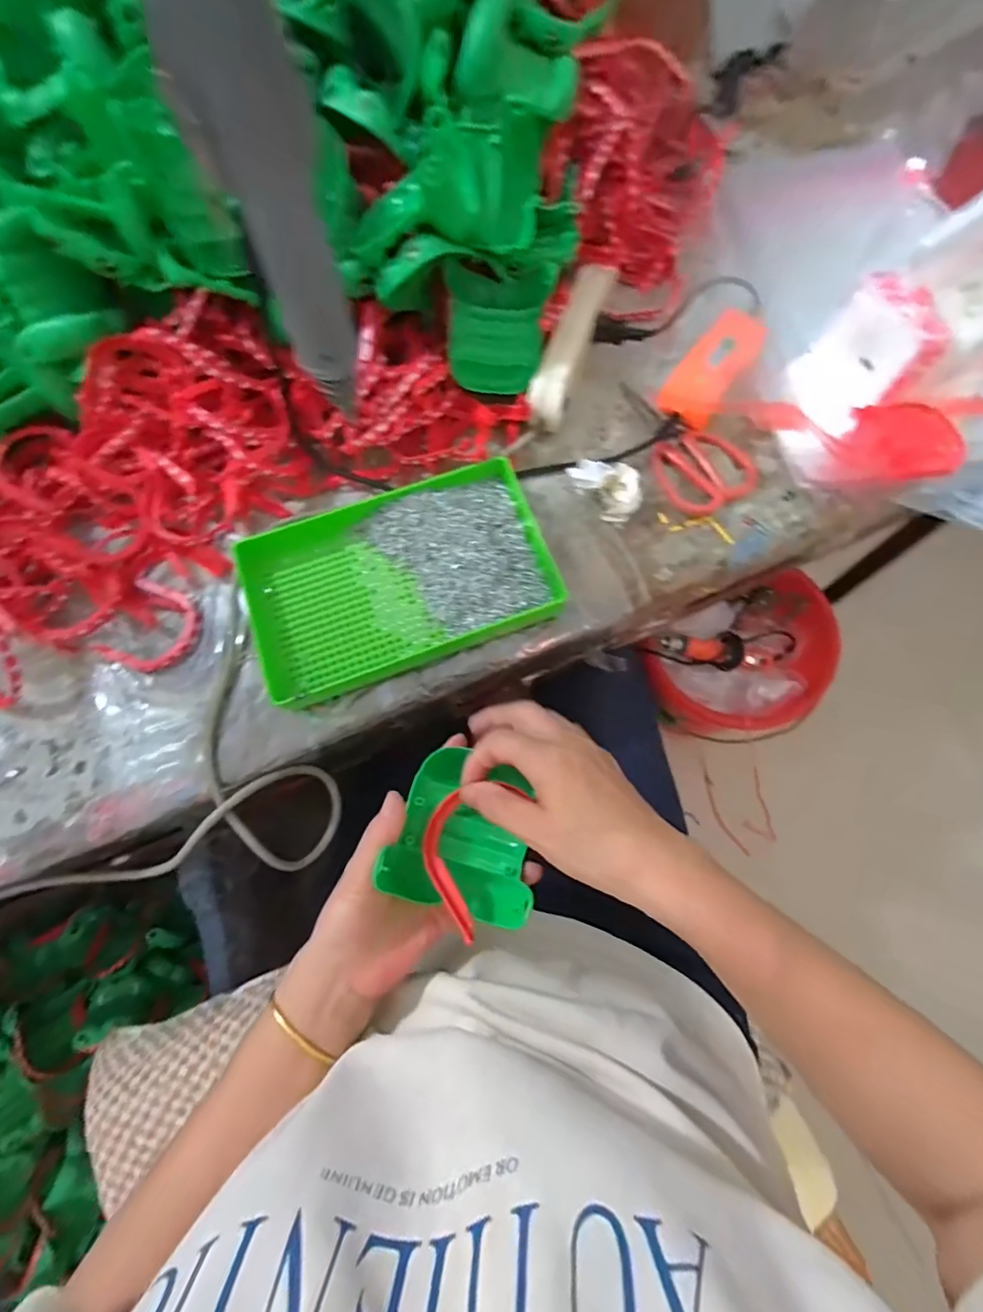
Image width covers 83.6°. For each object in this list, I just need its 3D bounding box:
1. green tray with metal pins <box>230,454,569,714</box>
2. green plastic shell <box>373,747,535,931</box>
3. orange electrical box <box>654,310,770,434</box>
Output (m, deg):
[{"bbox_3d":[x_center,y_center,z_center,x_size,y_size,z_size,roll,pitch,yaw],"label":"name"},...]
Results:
[{"bbox_3d":[-0.077,-0.067,0.459,0.243,0.031,0.152,-18,72,-4],"label":"green tray with metal pins"},{"bbox_3d":[-0.012,0.114,0.352,0.089,0.049,0.095,13,72,6],"label":"green plastic shell"},{"bbox_3d":[0.210,-0.274,0.521,0.053,0.030,0.124,34,76,12],"label":"orange electrical box"}]

